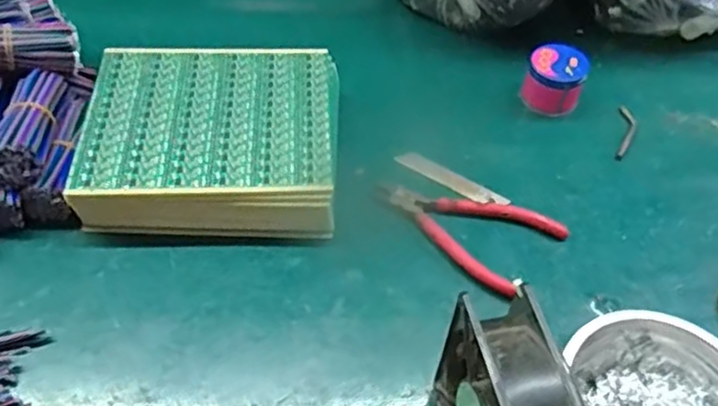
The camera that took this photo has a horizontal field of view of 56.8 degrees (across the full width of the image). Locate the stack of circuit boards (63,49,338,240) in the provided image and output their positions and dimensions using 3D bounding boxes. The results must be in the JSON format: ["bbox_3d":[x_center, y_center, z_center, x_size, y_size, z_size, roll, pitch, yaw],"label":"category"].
[{"bbox_3d":[-0.121,-0.047,0.557,0.200,0.062,0.186,1,52,-3],"label":"stack of circuit boards"}]

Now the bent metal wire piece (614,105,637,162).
[{"bbox_3d":[0.244,-0.063,0.606,0.016,0.004,0.071,14,54,9],"label":"bent metal wire piece"}]

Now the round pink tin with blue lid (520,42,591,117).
[{"bbox_3d":[0.181,-0.113,0.617,0.052,0.049,0.046,27,55,17],"label":"round pink tin with blue lid"}]

